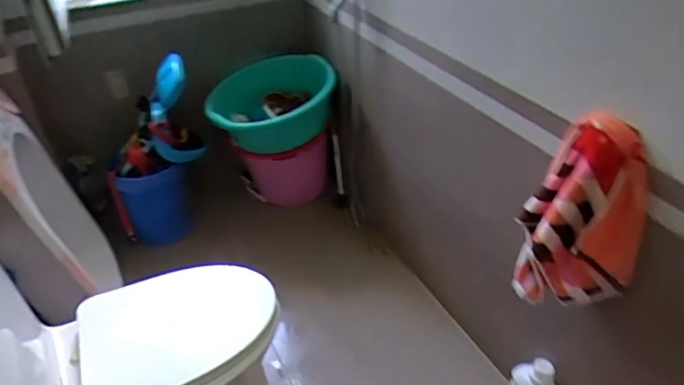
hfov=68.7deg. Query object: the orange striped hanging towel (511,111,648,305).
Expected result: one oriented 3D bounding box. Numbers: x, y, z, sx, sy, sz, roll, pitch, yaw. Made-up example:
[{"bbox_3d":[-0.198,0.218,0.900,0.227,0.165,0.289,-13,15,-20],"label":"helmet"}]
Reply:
[{"bbox_3d":[0.476,0.071,0.995,0.209,0.457,0.139,19,43,25],"label":"orange striped hanging towel"}]

